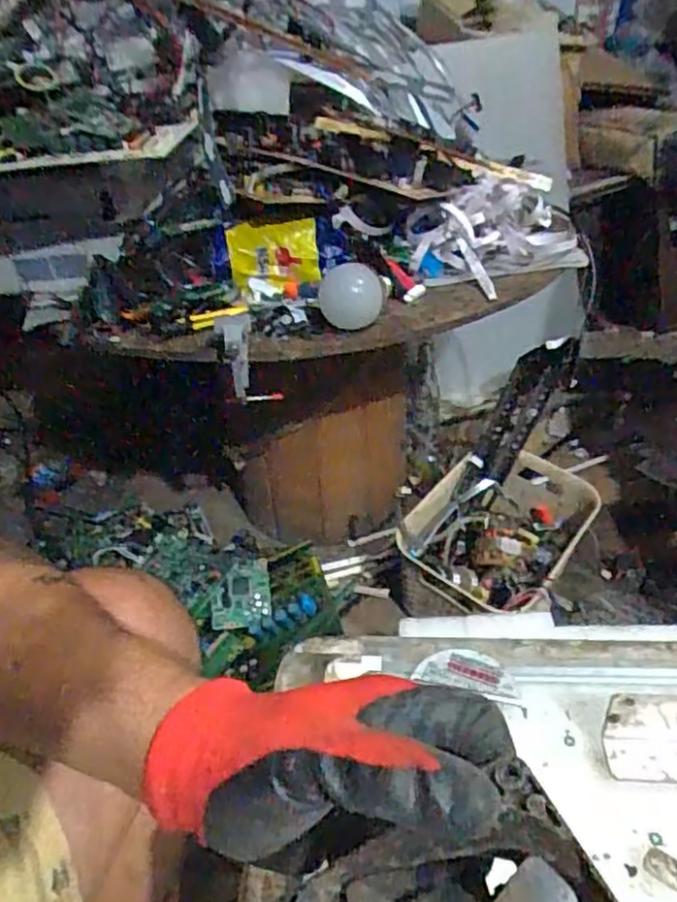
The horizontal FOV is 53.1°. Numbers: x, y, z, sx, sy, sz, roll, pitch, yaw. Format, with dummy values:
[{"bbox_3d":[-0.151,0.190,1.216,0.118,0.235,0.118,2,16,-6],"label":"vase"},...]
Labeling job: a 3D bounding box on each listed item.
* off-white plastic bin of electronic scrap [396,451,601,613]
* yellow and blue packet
[{"bbox_3d":[0.234,0.104,0.961,0.202,0.118,0.297,20,42,33],"label":"off-white plastic bin of electronic scrap"},{"bbox_3d":[-0.067,-0.218,0.751,0.142,0.060,0.042,-2,34,7],"label":"yellow and blue packet"}]

